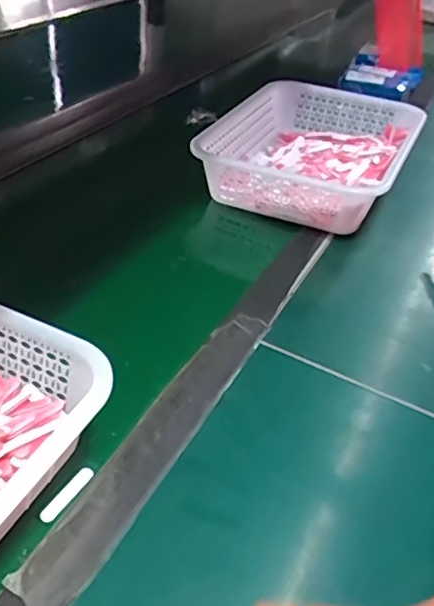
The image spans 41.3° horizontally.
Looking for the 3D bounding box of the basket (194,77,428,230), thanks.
[{"bbox_3d":[0.147,-0.229,0.878,0.267,0.093,0.355,17,40,14],"label":"basket"}]

